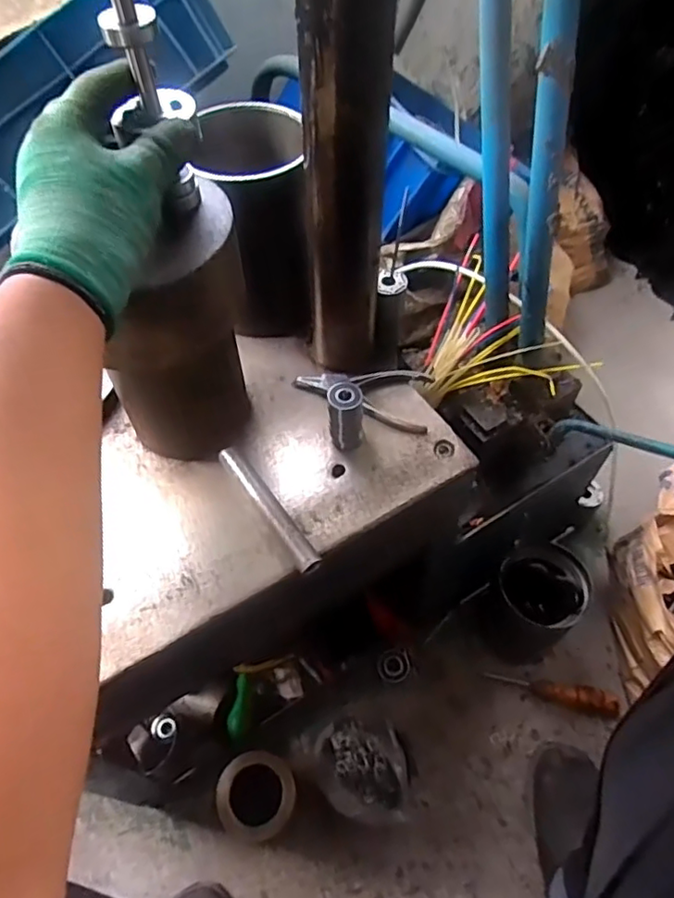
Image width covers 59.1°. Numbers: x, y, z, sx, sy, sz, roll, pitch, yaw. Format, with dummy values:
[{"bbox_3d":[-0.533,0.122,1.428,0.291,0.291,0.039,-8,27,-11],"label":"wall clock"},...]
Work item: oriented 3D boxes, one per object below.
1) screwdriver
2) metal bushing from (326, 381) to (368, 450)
[{"bbox_3d":[0.309,0.350,0.850,0.179,0.032,0.034,8,56,6],"label":"screwdriver"},{"bbox_3d":[0.010,-0.032,0.547,0.033,0.062,0.031,0,55,1],"label":"metal bushing"}]

